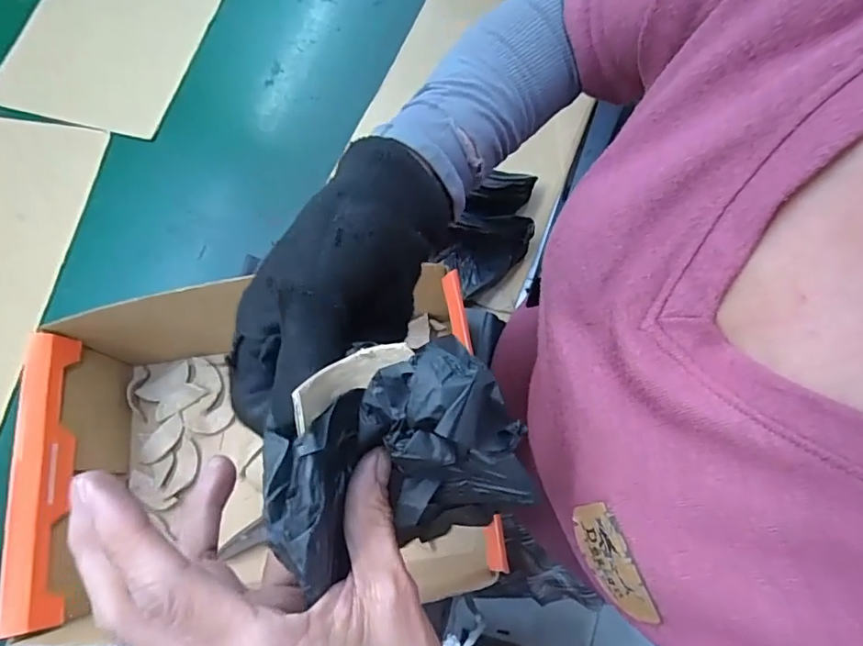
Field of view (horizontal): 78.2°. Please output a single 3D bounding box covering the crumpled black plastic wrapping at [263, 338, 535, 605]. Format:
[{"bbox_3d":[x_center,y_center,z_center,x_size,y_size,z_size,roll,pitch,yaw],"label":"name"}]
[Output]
[{"bbox_3d":[-0.015,0.048,0.202,0.088,0.052,0.071,-19,74,-4],"label":"crumpled black plastic wrapping"}]

